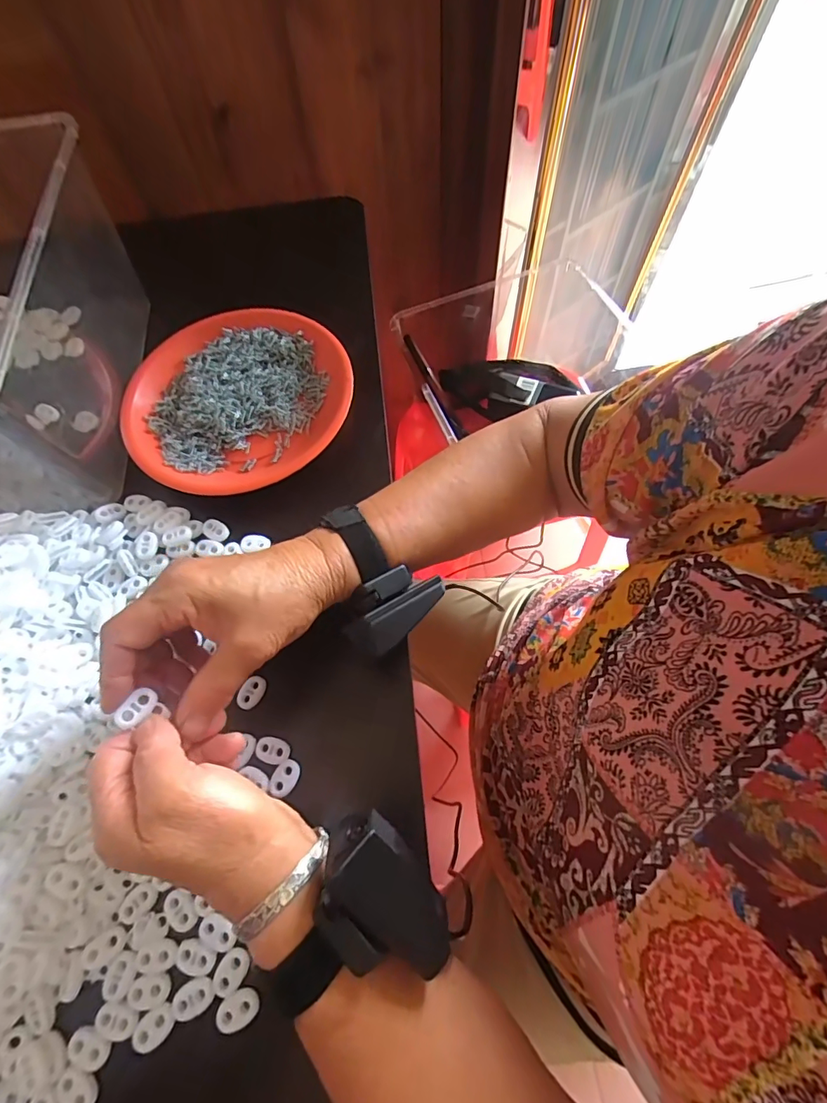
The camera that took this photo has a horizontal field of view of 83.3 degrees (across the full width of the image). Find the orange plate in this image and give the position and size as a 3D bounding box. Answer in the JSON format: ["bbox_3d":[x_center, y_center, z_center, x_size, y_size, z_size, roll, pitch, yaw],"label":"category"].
[{"bbox_3d":[-0.155,-0.137,0.409,0.189,0.026,0.178,-1,67,2],"label":"orange plate"}]

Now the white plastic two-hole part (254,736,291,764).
[{"bbox_3d":[-0.092,0.130,0.305,0.022,0.004,0.015,11,67,7],"label":"white plastic two-hole part"}]

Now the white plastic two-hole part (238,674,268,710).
[{"bbox_3d":[-0.111,0.096,0.318,0.014,0.004,0.023,25,70,12],"label":"white plastic two-hole part"}]

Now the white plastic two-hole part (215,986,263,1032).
[{"bbox_3d":[-0.095,0.247,0.250,0.022,0.004,0.016,-25,68,-8],"label":"white plastic two-hole part"}]

